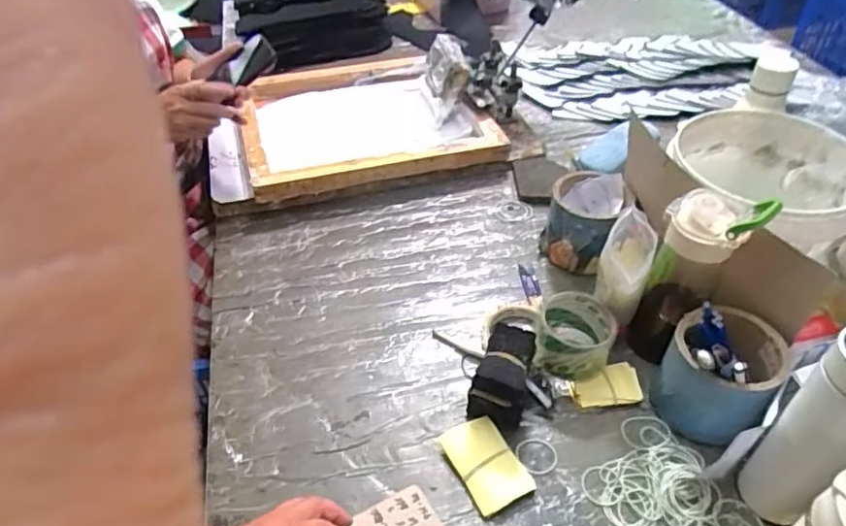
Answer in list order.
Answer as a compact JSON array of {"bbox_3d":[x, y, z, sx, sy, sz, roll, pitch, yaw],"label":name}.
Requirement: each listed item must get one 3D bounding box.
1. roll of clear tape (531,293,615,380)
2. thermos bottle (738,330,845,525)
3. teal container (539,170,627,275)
[{"bbox_3d":[0.175,0.086,0.668,0.080,0.068,0.085,-3,44,3],"label":"roll of clear tape"},{"bbox_3d":[0.339,0.142,0.486,0.069,0.218,0.061,-28,49,-23],"label":"thermos bottle"},{"bbox_3d":[0.225,-0.060,0.809,0.096,0.088,0.116,20,49,23],"label":"teal container"}]

